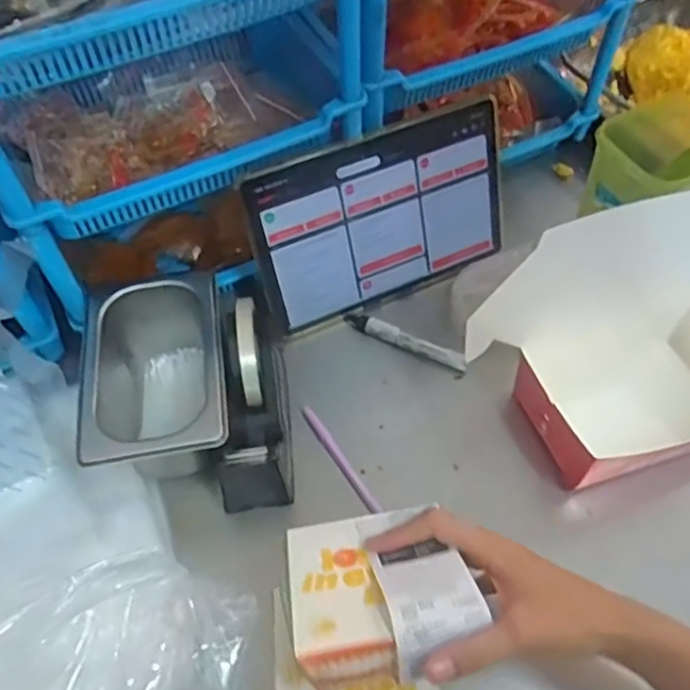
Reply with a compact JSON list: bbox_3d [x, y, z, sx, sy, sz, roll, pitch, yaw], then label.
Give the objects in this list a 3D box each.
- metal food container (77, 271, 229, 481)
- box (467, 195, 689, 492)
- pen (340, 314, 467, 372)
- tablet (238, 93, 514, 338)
[{"bbox_3d":[-0.154,0.028,0.576,0.108,0.090,0.182,-9,56,-4],"label":"metal food container"},{"bbox_3d":[0.225,0.006,0.525,0.215,0.164,0.148,-20,58,-11],"label":"box"},{"bbox_3d":[0.058,-0.005,0.643,0.125,0.014,0.015,22,60,16],"label":"pen"},{"bbox_3d":[0.040,-0.120,0.632,0.253,0.161,0.006,-24,36,-12],"label":"tablet"}]

